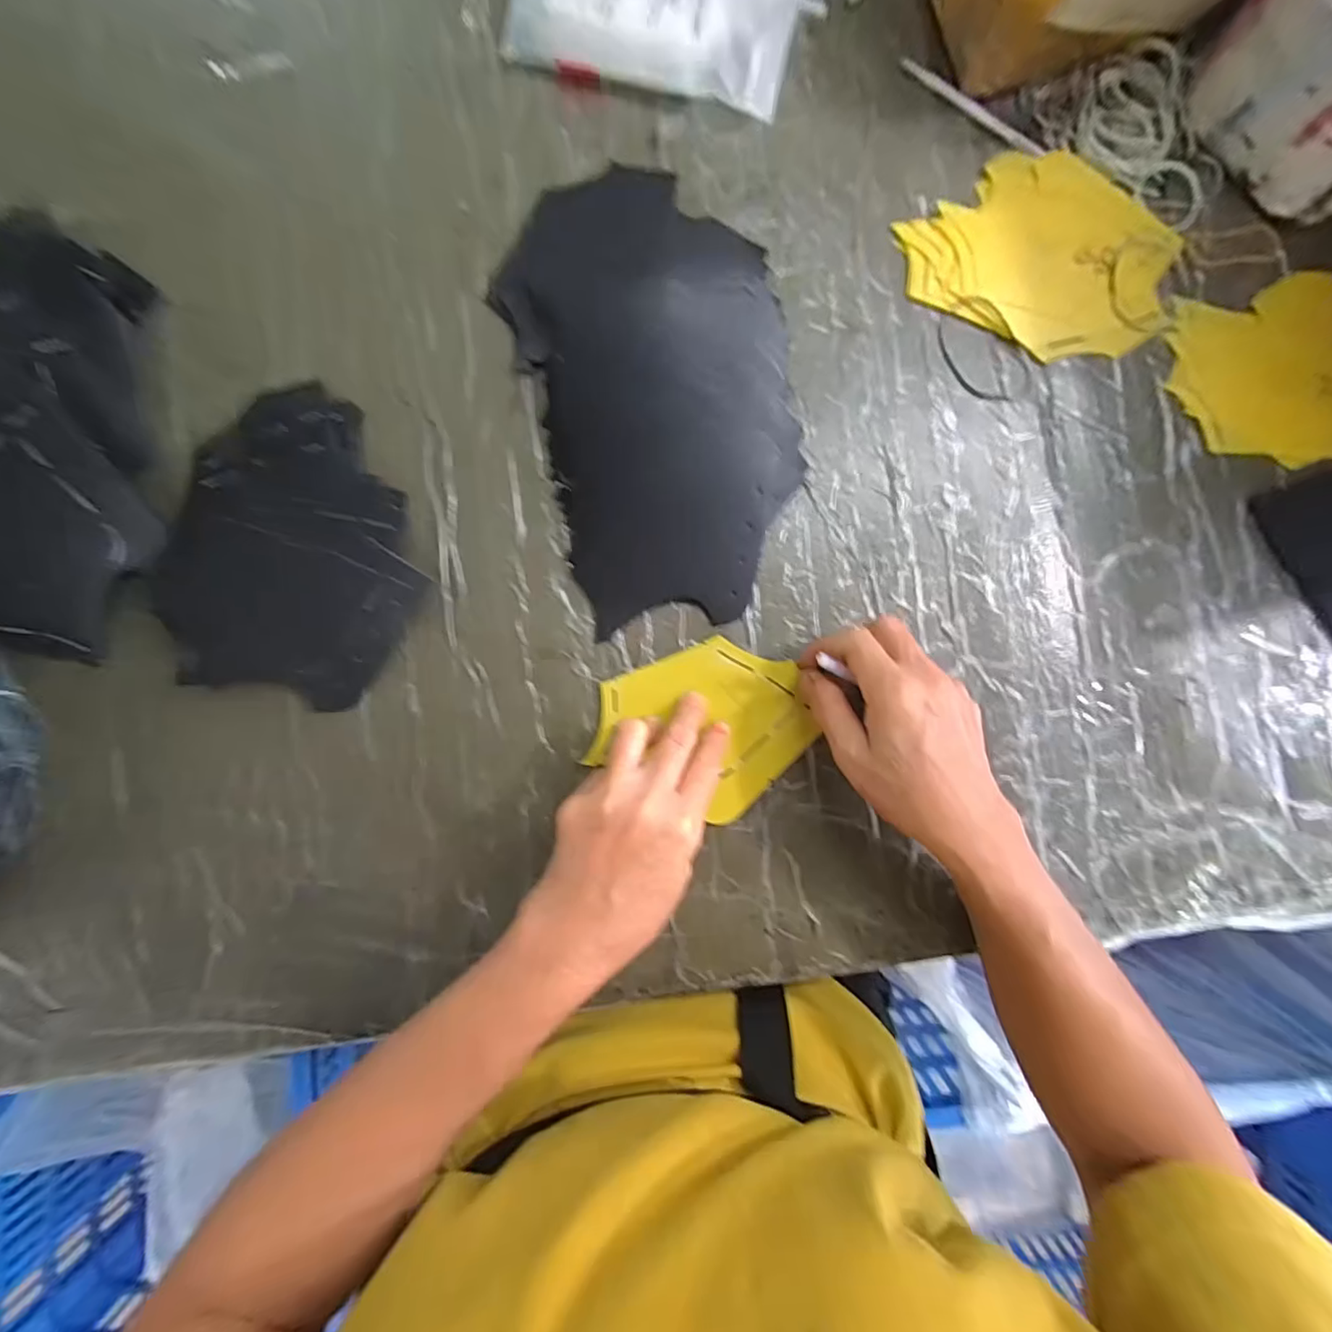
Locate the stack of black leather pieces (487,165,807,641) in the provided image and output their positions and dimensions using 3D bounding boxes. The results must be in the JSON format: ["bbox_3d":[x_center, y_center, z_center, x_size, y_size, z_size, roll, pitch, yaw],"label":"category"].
[{"bbox_3d":[-0.003,-0.172,0.346,0.161,0.024,0.279,-17,88,0],"label":"stack of black leather pieces"}]

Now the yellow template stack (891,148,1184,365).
[{"bbox_3d":[0.237,-0.259,0.353,0.159,0.012,0.119,30,89,1],"label":"yellow template stack"}]

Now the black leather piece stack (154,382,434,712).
[{"bbox_3d":[-0.228,-0.073,0.338,0.152,0.036,0.199,-13,88,0],"label":"black leather piece stack"}]

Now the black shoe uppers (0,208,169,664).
[{"bbox_3d":[-0.375,-0.134,0.331,0.123,0.053,0.254,-3,88,0],"label":"black shoe uppers"}]

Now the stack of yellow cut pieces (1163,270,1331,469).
[{"bbox_3d":[0.391,-0.181,0.346,0.143,0.014,0.109,-6,88,0],"label":"stack of yellow cut pieces"}]

